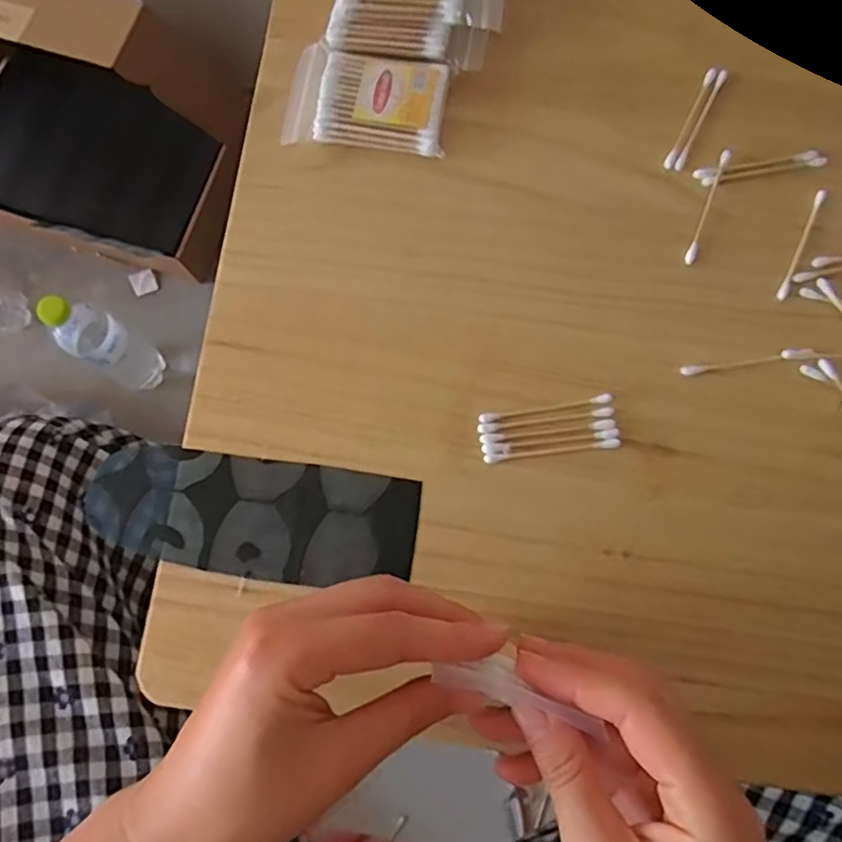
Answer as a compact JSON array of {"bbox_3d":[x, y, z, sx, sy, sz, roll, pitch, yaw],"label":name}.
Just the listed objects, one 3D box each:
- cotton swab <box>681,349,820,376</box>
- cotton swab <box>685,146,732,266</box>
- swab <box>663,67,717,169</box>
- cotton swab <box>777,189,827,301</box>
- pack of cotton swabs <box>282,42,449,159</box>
[{"bbox_3d":[0.176,-0.032,0.346,0.071,0.004,0.006,-8,80,-1],"label":"cotton swab"},{"bbox_3d":[0.162,-0.121,0.364,0.006,0.006,0.071,21,81,4],"label":"cotton swab"},{"bbox_3d":[0.158,-0.178,0.377,0.005,0.004,0.071,26,81,5],"label":"swab"},{"bbox_3d":[0.213,-0.099,0.360,0.005,0.004,0.073,25,81,5],"label":"cotton swab"},{"bbox_3d":[-0.032,-0.189,0.376,0.091,0.017,0.060,7,80,2],"label":"pack of cotton swabs"}]

